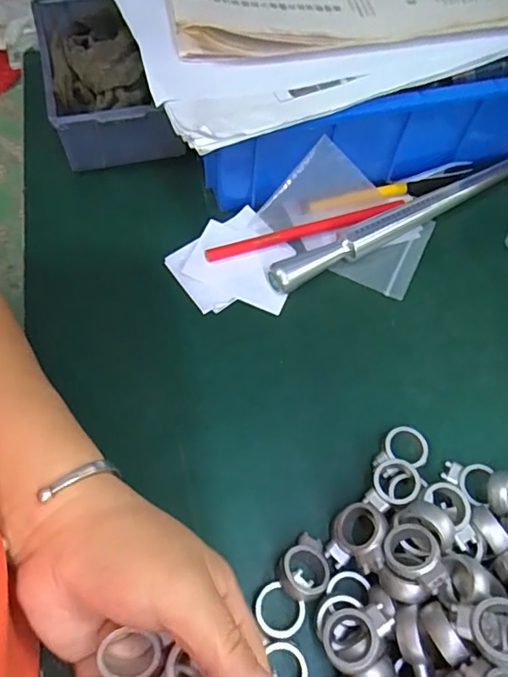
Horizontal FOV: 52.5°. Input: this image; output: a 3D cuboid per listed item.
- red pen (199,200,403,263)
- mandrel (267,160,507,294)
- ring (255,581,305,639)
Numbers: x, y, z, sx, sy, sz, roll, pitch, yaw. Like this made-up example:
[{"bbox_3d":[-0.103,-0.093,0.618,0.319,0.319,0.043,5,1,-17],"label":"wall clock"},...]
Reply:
[{"bbox_3d":[0.038,-0.078,0.374,0.150,0.012,0.012,-17,65,-12],"label":"red pen"},{"bbox_3d":[0.112,-0.089,0.381,0.232,0.022,0.020,-27,67,-17],"label":"mandrel"},{"bbox_3d":[0.012,0.140,0.262,0.025,0.005,0.023,2,62,-3],"label":"ring"}]

